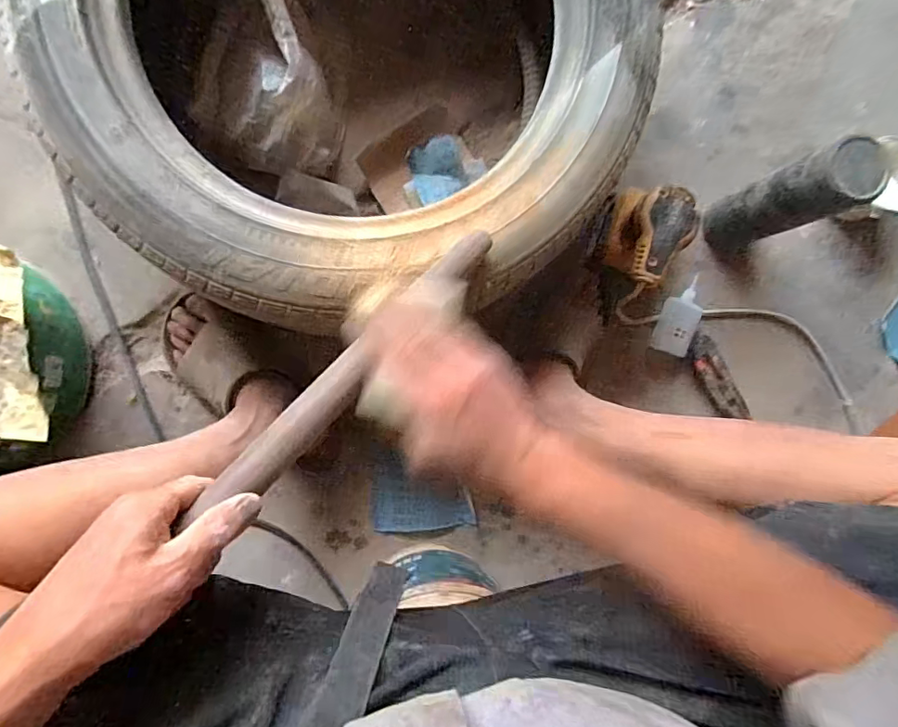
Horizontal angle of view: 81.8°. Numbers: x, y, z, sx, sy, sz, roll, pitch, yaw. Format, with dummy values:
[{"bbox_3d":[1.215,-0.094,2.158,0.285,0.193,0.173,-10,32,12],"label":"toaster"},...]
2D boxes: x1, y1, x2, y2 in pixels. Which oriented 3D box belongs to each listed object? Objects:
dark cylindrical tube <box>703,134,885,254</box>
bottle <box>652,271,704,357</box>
[{"bbox_3d":[0.377,-0.184,0.600,0.065,0.214,0.065,0,91,-5],"label":"dark cylindrical tube"},{"bbox_3d":[0.310,-0.063,0.692,0.049,0.022,0.104,18,89,-5],"label":"bottle"}]

